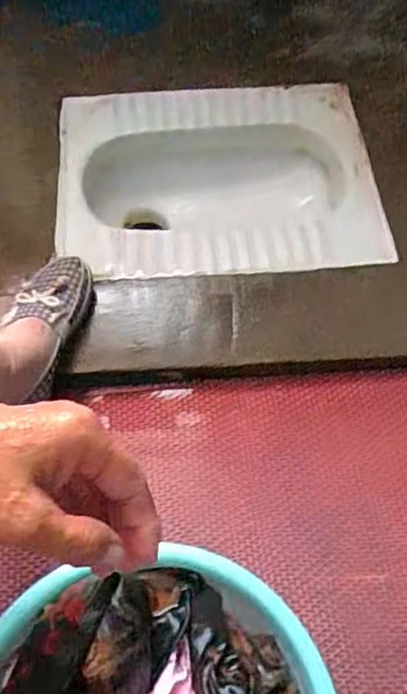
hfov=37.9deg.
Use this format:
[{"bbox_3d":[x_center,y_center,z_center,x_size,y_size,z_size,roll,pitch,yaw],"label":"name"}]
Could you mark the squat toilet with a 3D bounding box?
[{"bbox_3d":[0.021,-0.245,0.956,0.481,0.148,0.382,0,60,-2],"label":"squat toilet"}]

